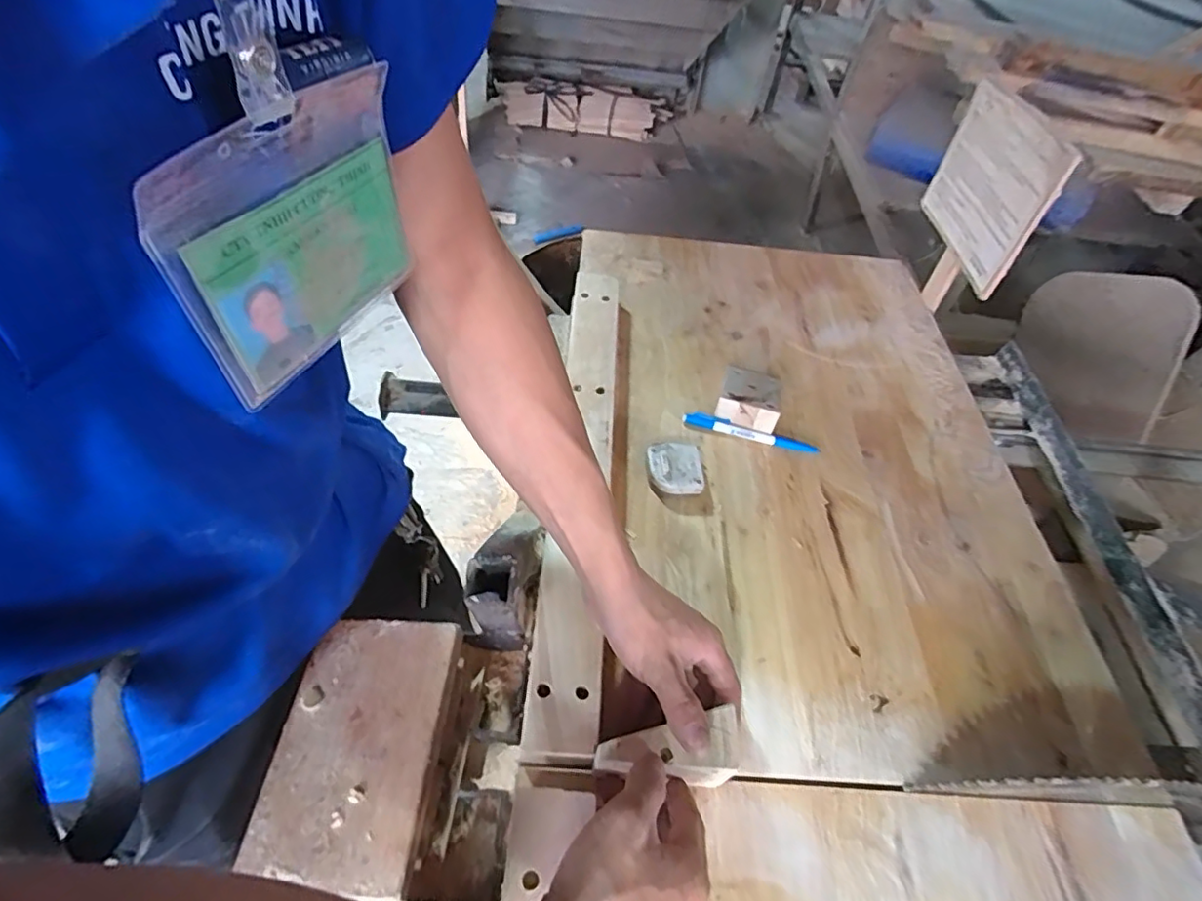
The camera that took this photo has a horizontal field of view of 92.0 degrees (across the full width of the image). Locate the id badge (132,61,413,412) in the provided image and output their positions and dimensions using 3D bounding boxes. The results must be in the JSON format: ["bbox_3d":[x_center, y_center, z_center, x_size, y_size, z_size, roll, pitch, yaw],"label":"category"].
[{"bbox_3d":[-0.100,-0.074,0.199,0.005,0.077,0.099,22,52,9],"label":"id badge"}]

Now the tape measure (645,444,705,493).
[{"bbox_3d":[0.068,0.019,0.538,0.049,0.024,0.054,3,53,-2],"label":"tape measure"}]

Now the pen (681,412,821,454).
[{"bbox_3d":[0.149,-0.018,0.581,0.135,0.014,0.012,16,51,5],"label":"pen"}]

